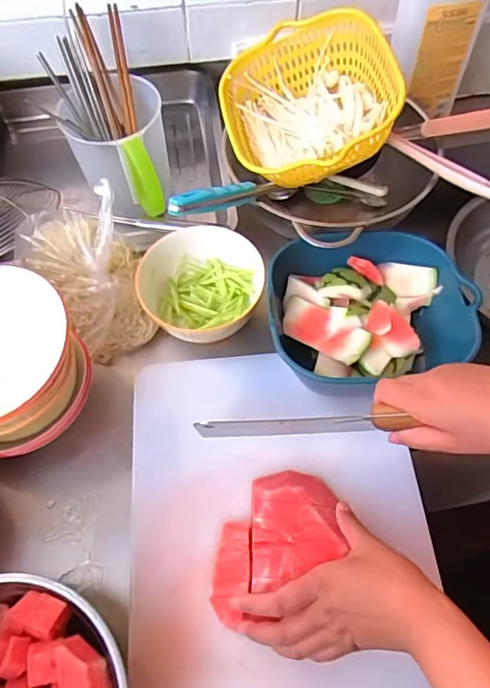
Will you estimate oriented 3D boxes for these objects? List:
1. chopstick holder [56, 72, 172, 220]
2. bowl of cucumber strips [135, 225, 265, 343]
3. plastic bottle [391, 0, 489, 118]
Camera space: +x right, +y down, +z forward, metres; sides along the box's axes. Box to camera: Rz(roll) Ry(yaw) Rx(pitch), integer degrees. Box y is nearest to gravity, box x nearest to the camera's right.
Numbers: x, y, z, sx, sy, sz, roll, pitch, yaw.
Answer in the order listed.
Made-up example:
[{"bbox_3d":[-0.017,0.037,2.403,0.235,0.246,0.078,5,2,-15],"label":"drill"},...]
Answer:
[{"bbox_3d":[-0.156,-0.238,0.640,0.113,0.120,0.141,-13,62,-7],"label":"chopstick holder"},{"bbox_3d":[-0.053,-0.062,0.603,0.142,0.064,0.137,0,61,0],"label":"bowl of cucumber strips"},{"bbox_3d":[0.251,-0.438,0.650,0.092,0.244,0.100,-14,62,-8],"label":"plastic bottle"}]

